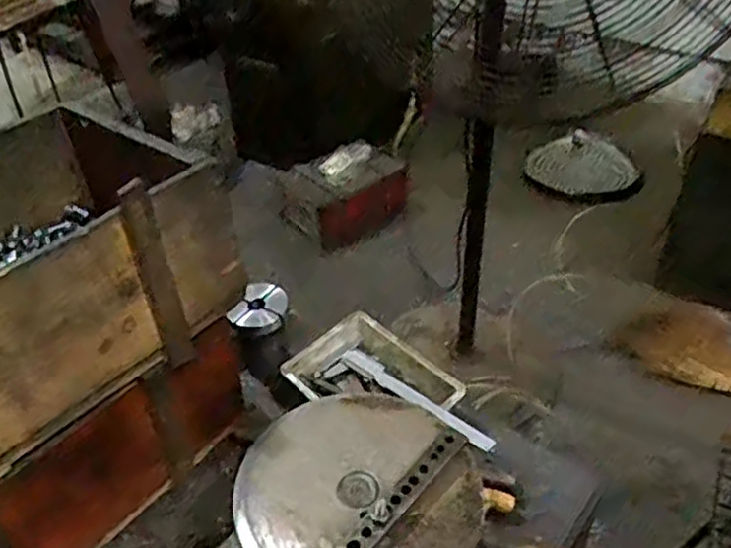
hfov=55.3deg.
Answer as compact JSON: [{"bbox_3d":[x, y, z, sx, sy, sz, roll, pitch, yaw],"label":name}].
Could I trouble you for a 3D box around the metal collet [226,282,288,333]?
[{"bbox_3d":[-0.121,0.040,0.787,0.068,0.039,0.050,-11,40,-9],"label":"metal collet"}]

